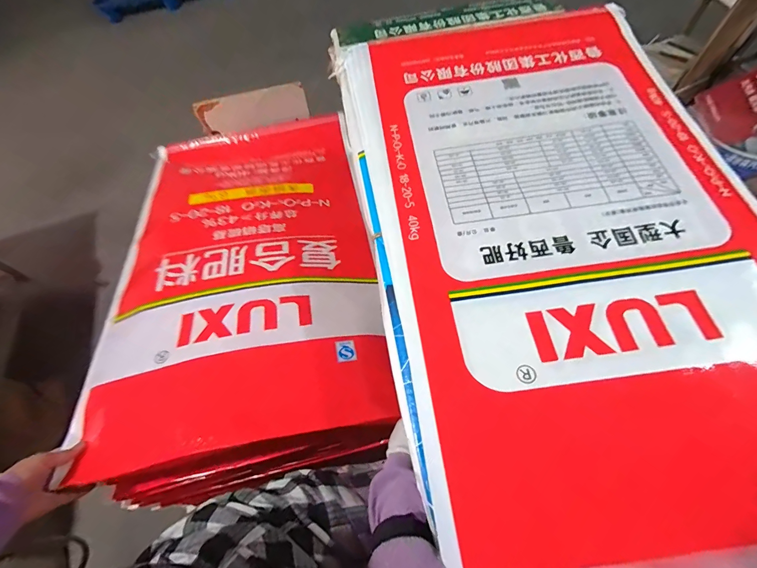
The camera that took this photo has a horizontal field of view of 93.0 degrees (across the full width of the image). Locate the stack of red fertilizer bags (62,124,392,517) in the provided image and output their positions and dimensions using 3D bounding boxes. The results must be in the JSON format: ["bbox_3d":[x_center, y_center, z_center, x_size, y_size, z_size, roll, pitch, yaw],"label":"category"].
[{"bbox_3d":[-0.267,-0.052,0.787,0.498,0.117,0.868,-8,50,-7],"label":"stack of red fertilizer bags"}]

